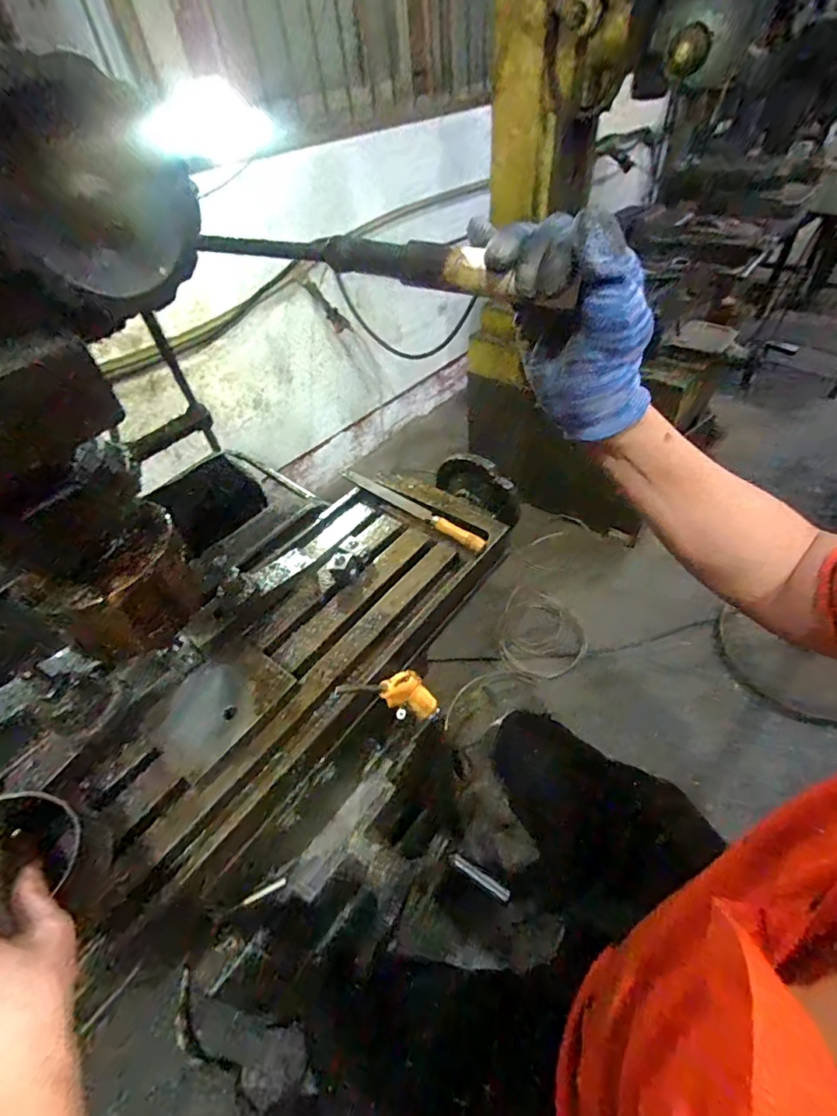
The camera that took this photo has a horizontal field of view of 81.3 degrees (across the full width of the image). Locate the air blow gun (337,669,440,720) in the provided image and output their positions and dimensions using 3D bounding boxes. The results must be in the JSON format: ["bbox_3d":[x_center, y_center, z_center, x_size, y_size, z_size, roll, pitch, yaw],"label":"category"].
[{"bbox_3d":[-0.016,0.151,0.546,0.023,0.205,0.049,36,84,33],"label":"air blow gun"}]

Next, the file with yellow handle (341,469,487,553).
[{"bbox_3d":[-0.014,-0.078,0.687,0.277,0.019,0.025,32,58,31],"label":"file with yellow handle"}]

